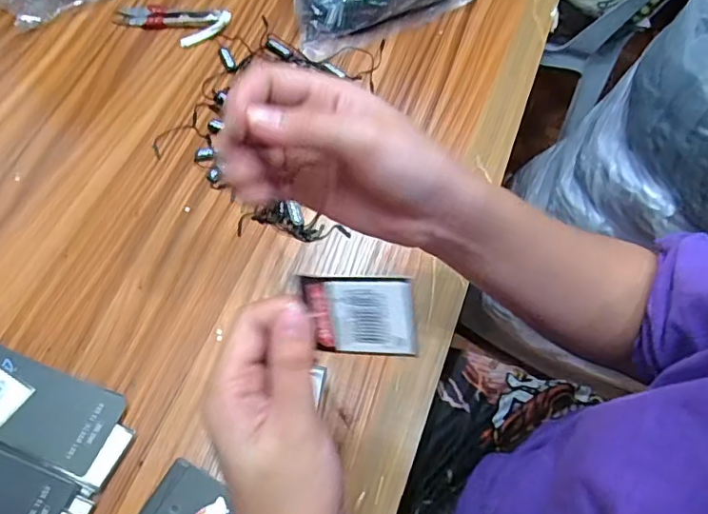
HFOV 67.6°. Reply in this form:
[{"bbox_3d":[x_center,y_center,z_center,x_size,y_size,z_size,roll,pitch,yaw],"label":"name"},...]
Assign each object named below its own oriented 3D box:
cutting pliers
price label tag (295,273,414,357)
[{"bbox_3d":[-0.171,-0.221,0.496,0.102,0.009,0.042,12,65,3],"label":"cutting pliers"},{"bbox_3d":[0.001,0.024,0.218,0.047,0.036,0.004,1,26,16],"label":"price label tag"}]

